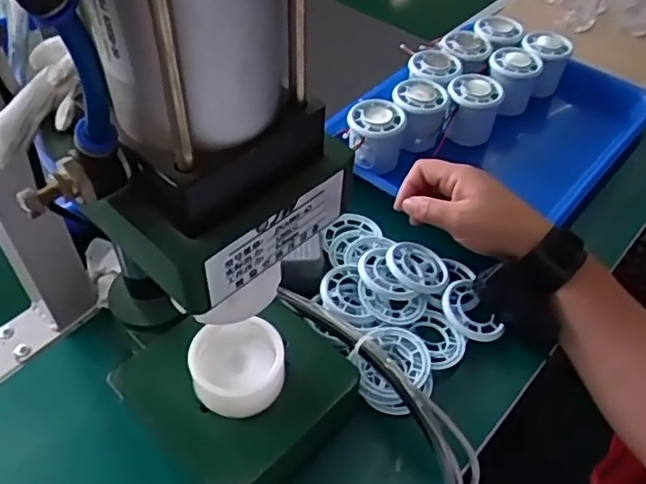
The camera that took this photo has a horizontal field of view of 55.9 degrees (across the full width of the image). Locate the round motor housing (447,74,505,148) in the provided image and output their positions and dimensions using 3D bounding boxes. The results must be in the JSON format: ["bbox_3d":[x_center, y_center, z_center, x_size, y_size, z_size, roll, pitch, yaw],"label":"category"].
[{"bbox_3d":[0.162,-0.142,0.662,0.054,0.063,0.058,0,48,0],"label":"round motor housing"}]

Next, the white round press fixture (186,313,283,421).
[{"bbox_3d":[-0.056,0.081,0.407,0.060,0.032,0.063,0,48,0],"label":"white round press fixture"}]

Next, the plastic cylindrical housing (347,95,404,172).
[{"bbox_3d":[0.054,-0.106,0.620,0.053,0.064,0.050,0,48,0],"label":"plastic cylindrical housing"}]

